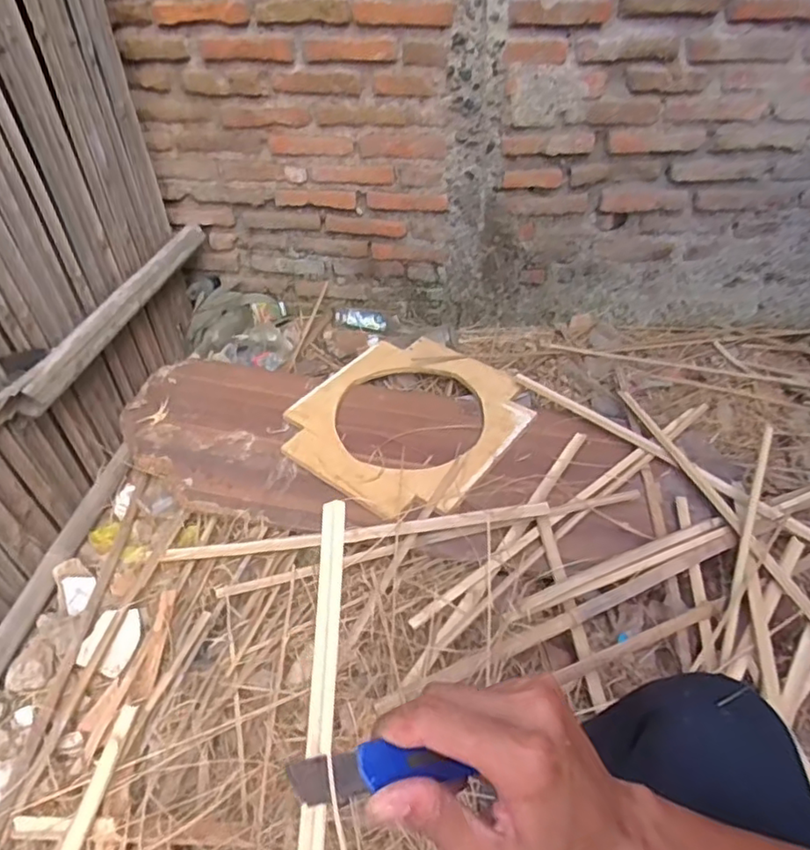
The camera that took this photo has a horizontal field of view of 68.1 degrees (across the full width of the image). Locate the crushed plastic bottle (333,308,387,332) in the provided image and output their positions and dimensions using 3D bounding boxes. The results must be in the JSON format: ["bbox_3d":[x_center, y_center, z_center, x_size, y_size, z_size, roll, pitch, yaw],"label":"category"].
[{"bbox_3d":[-0.127,-0.296,1.699,0.149,0.052,0.047,4,40,6],"label":"crushed plastic bottle"}]

